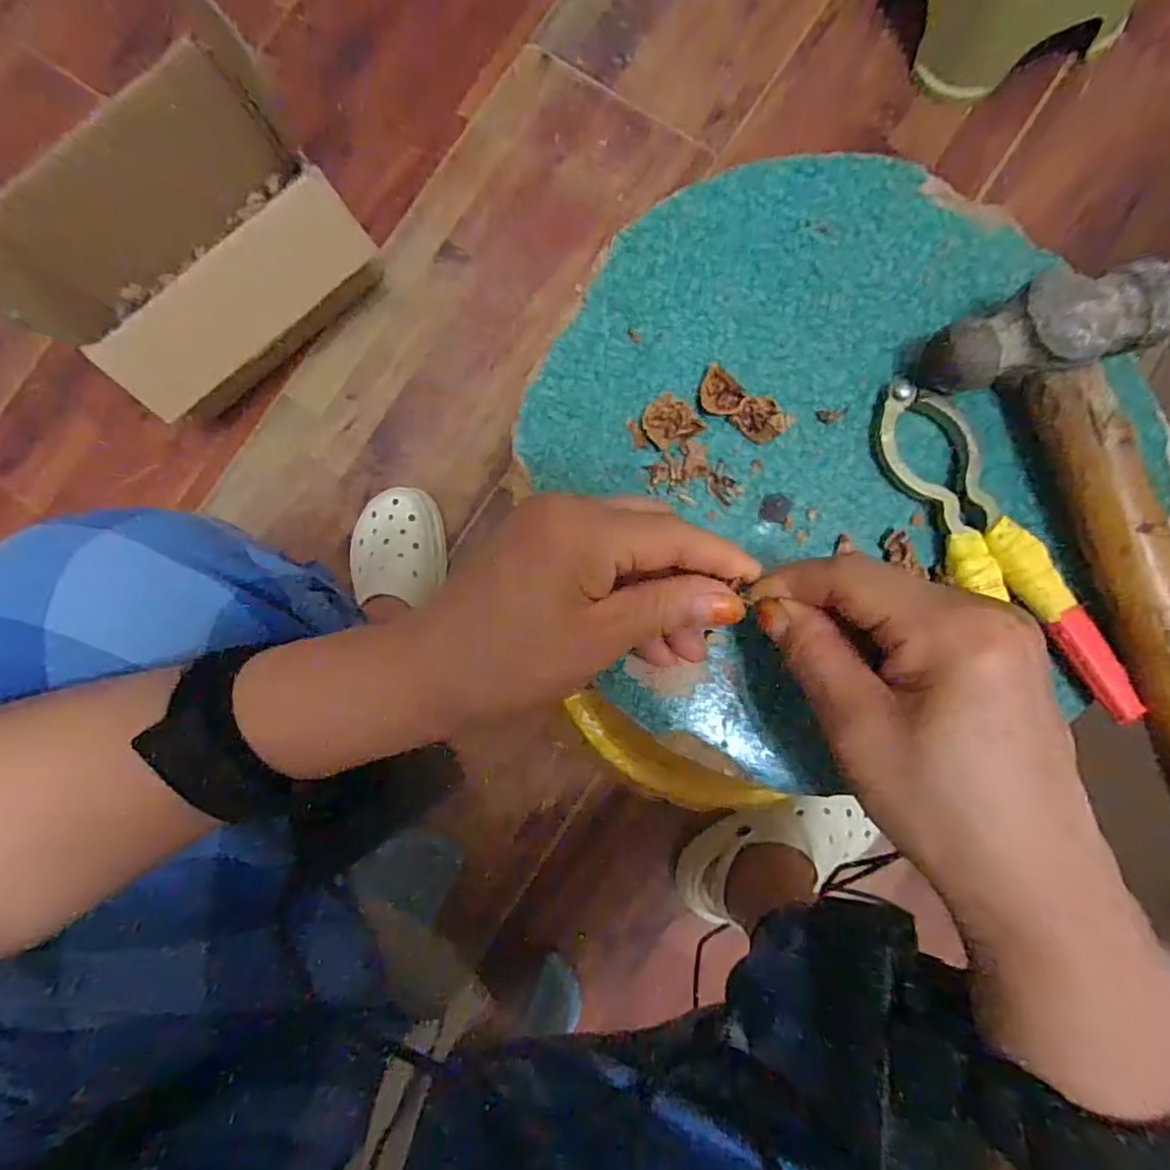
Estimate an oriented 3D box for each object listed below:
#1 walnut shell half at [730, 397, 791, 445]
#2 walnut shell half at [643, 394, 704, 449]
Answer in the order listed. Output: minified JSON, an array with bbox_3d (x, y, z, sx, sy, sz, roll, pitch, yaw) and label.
[{"bbox_3d":[0.079,-0.074,0.265,0.022,0.009,0.018,40,89,3],"label":"walnut shell half"},{"bbox_3d":[0.037,-0.074,0.266,0.022,0.008,0.021,-27,87,1],"label":"walnut shell half"}]

